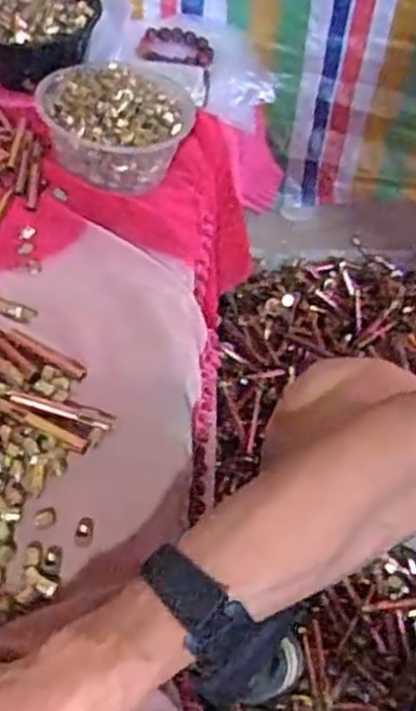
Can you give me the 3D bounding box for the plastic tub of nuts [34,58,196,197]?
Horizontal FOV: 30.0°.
[{"bbox_3d":[-0.096,-0.247,0.829,0.166,0.083,0.164,0,47,-5],"label":"plastic tub of nuts"}]

